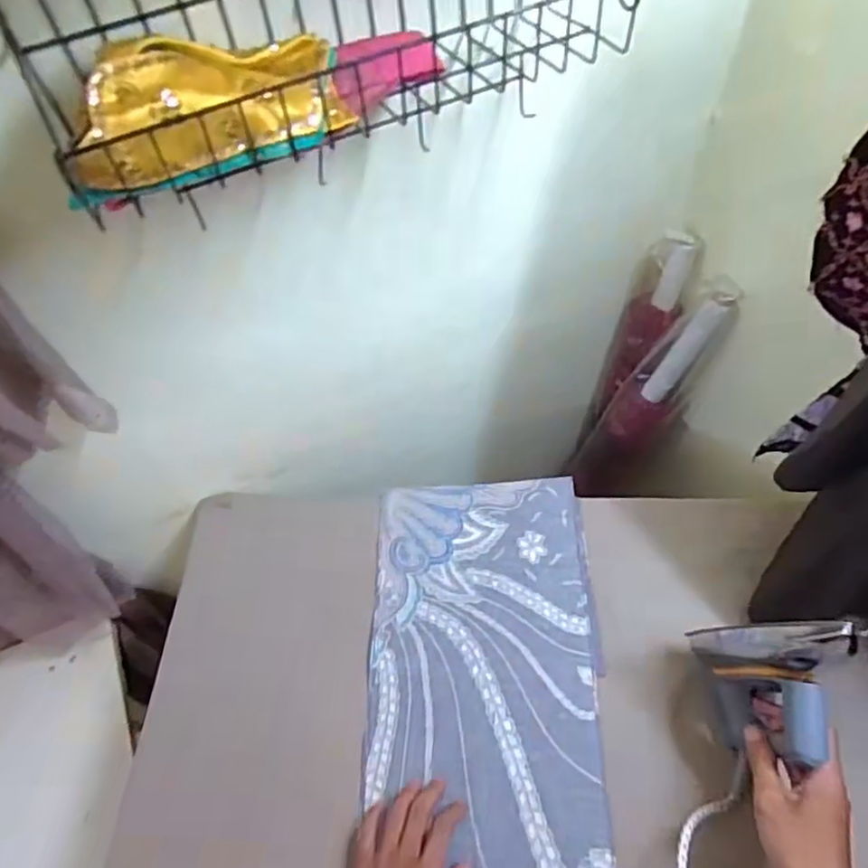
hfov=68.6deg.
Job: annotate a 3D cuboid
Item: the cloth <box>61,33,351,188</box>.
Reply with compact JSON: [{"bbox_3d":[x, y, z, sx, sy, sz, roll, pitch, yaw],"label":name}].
[{"bbox_3d":[-0.144,-0.218,0.407,0.176,0.059,0.078,-23,55,-13],"label":"cloth"}]

